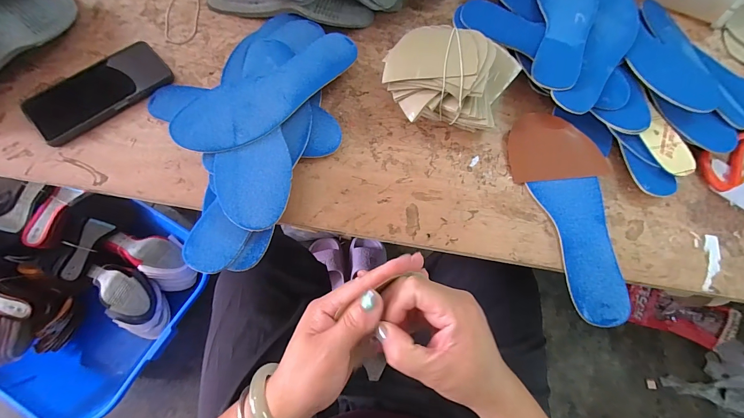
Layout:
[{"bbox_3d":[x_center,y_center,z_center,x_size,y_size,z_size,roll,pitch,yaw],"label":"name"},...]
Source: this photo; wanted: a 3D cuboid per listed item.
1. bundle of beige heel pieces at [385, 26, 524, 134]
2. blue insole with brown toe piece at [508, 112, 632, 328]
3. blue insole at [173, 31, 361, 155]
[{"bbox_3d":[0.102,-0.163,0.412,0.171,0.073,0.127,8,69,0],"label":"bundle of beige heel pieces"},{"bbox_3d":[0.235,-0.002,0.382,0.097,0.029,0.253,-5,70,-5],"label":"blue insole with brown toe piece"},{"bbox_3d":[-0.113,-0.140,0.389,0.237,0.007,0.081,-35,80,-19],"label":"blue insole"}]

